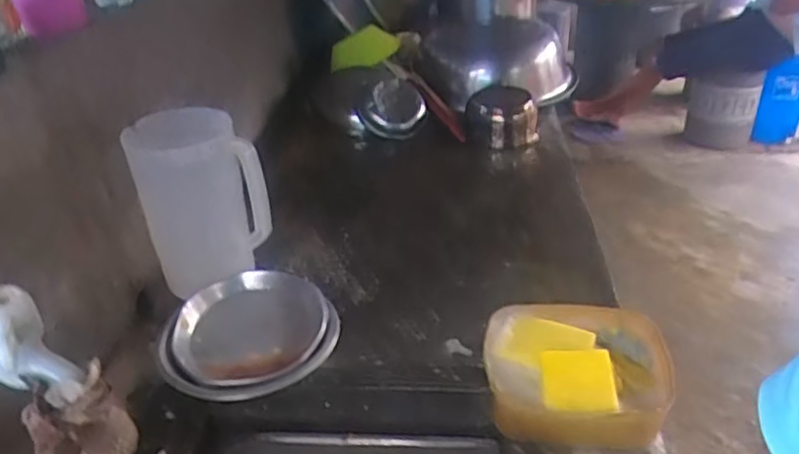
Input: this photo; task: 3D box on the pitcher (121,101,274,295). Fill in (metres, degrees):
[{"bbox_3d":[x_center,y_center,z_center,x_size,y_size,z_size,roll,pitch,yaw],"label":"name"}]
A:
[{"bbox_3d":[-0.287,-0.029,0.915,0.162,0.254,0.121,-15,34,-19],"label":"pitcher"}]

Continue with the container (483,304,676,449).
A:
[{"bbox_3d":[0.209,0.171,0.727,0.207,0.086,0.169,0,32,4],"label":"container"}]

